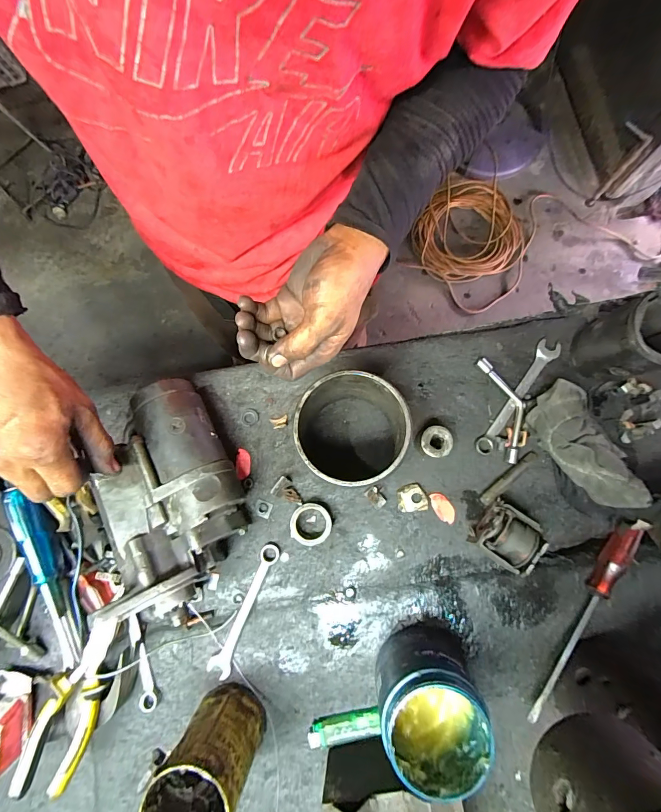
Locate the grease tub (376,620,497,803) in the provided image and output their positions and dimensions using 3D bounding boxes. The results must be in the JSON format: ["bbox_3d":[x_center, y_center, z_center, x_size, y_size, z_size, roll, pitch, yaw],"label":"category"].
[{"bbox_3d":[0.092,0.278,0.351,0.090,0.100,0.095,0,79,1],"label":"grease tub"}]

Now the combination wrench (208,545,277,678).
[{"bbox_3d":[-0.094,0.225,0.415,0.024,0.007,0.145,24,81,6],"label":"combination wrench"}]

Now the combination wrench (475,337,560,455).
[{"bbox_3d":[0.226,-0.011,0.450,0.023,0.007,0.166,34,82,7],"label":"combination wrench"}]

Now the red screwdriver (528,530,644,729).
[{"bbox_3d":[0.263,0.223,0.392,0.023,0.023,0.218,34,82,7],"label":"red screwdriver"}]

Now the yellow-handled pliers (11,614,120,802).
[{"bbox_3d":[-0.257,0.296,0.374,0.053,0.025,0.156,14,82,4],"label":"yellow-handled pliers"}]

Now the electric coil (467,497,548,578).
[{"bbox_3d":[0.190,0.141,0.402,0.060,0.046,0.058,35,82,7],"label":"electric coil"}]

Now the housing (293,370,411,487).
[{"bbox_3d":[0.021,0.029,0.395,0.102,0.118,0.103,0,79,1],"label":"housing"}]

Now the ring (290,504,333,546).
[{"bbox_3d":[-0.022,0.134,0.425,0.045,0.019,0.045,0,79,1],"label":"ring"}]

